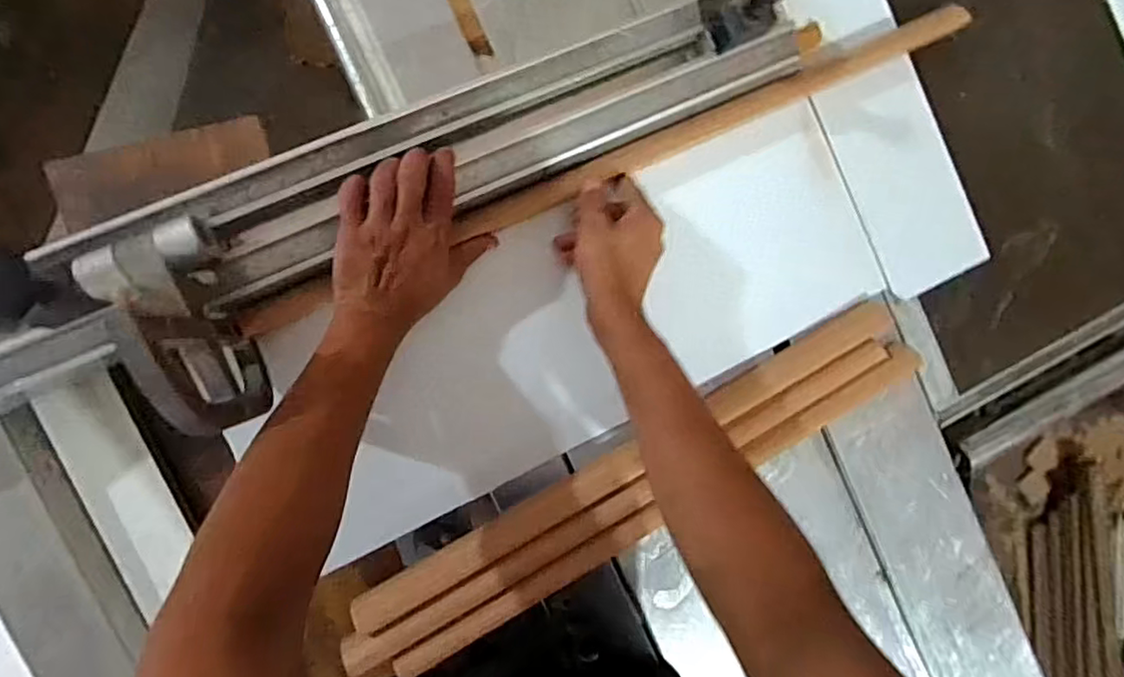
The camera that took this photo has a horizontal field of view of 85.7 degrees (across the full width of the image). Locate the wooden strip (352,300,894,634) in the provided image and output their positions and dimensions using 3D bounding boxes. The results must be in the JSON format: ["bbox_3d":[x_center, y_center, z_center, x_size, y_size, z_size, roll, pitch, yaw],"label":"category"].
[{"bbox_3d":[0.075,0.104,0.554,0.555,0.029,0.033,-28,94,-8],"label":"wooden strip"}]

